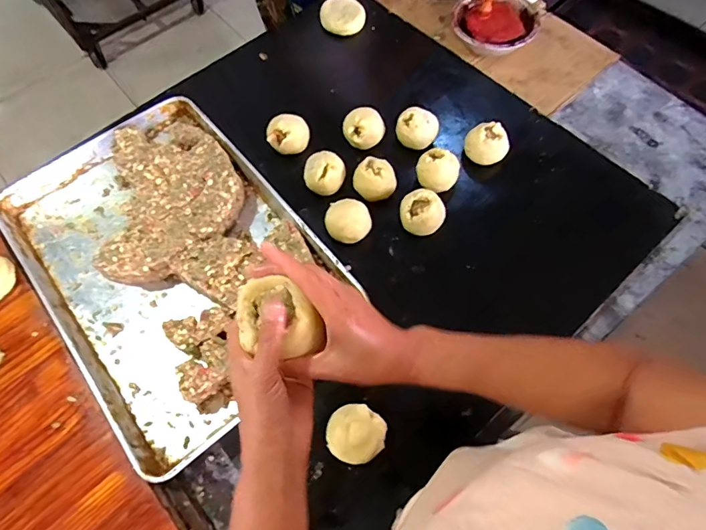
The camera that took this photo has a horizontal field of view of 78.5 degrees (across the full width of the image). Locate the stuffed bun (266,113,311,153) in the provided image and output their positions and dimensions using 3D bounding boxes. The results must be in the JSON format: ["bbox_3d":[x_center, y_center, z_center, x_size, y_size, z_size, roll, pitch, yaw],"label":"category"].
[{"bbox_3d":[-0.124,-0.253,0.825,0.072,0.038,0.072,0,65,1],"label":"stuffed bun"}]

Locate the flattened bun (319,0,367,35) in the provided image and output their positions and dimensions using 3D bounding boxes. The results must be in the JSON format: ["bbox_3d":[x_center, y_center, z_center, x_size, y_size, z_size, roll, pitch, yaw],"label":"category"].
[{"bbox_3d":[-0.024,-0.574,0.995,0.106,0.035,0.095,-3,66,1],"label":"flattened bun"}]

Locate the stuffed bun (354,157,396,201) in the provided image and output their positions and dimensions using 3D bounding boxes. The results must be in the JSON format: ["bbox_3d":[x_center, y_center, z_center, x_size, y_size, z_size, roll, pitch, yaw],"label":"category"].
[{"bbox_3d":[0.040,-0.155,0.779,0.074,0.043,0.069,0,65,1],"label":"stuffed bun"}]

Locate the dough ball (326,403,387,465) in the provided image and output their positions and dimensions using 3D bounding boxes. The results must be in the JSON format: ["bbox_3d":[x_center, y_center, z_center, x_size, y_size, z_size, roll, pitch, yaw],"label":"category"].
[{"bbox_3d":[0.004,0.245,0.627,0.080,0.042,0.079,-1,66,1],"label":"dough ball"}]

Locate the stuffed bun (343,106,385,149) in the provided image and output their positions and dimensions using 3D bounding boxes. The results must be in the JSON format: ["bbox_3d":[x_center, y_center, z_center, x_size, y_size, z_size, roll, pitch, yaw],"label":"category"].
[{"bbox_3d":[0.021,-0.261,0.822,0.069,0.059,0.064,-33,68,-13],"label":"stuffed bun"}]

